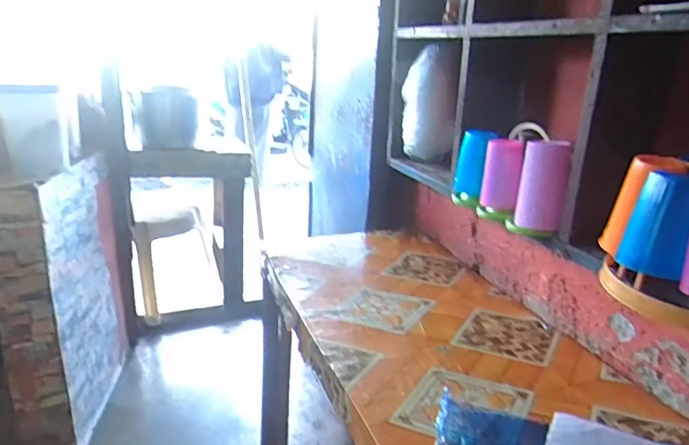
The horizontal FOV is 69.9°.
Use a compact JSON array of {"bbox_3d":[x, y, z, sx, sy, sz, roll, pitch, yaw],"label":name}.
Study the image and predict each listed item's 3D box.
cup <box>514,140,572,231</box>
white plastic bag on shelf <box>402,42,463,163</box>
[{"bbox_3d":[0.296,-0.055,0.740,0.060,0.130,0.053,9,19,17],"label":"cup"},{"bbox_3d":[0.198,-0.285,1.156,0.118,0.256,0.077,6,18,7],"label":"white plastic bag on shelf"}]

